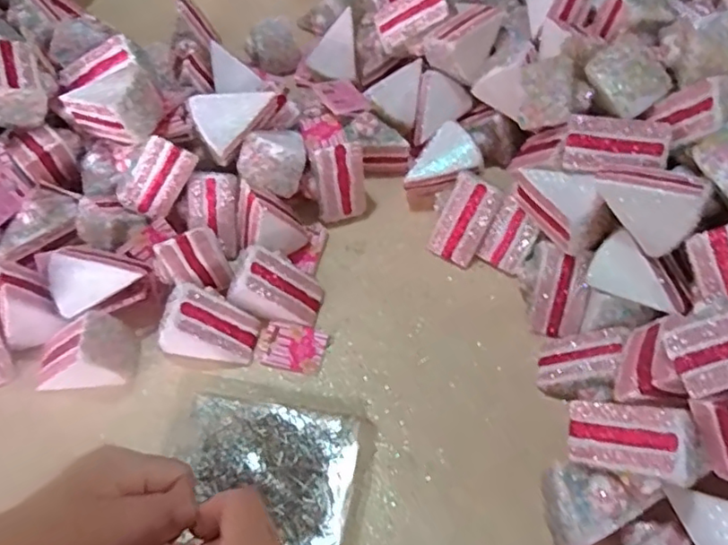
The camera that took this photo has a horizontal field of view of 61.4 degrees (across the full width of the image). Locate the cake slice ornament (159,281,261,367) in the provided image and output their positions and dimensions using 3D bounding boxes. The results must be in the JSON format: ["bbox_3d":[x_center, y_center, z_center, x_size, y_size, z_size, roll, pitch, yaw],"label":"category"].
[{"bbox_3d":[-0.150,0.049,0.593,0.087,0.060,0.066,3,57,2],"label":"cake slice ornament"}]

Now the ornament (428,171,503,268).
[{"bbox_3d":[0.107,-0.055,0.653,0.053,0.063,0.071,31,63,19],"label":"ornament"}]

